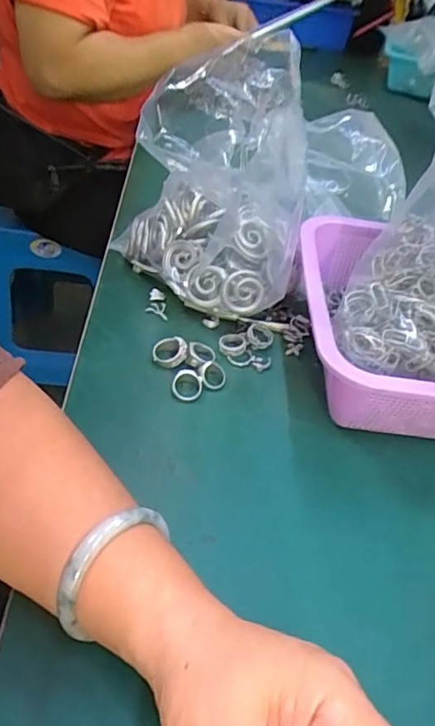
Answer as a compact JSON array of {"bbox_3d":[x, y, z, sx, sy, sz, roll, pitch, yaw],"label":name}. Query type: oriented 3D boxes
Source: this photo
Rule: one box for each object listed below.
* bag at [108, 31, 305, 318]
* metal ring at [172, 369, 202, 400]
[{"bbox_3d":[-0.004,-0.137,0.460,0.154,0.191,0.099,5,43,-8],"label":"bag"},{"bbox_3d":[-0.024,0.017,0.425,0.023,0.004,0.027,24,63,-12],"label":"metal ring"}]

